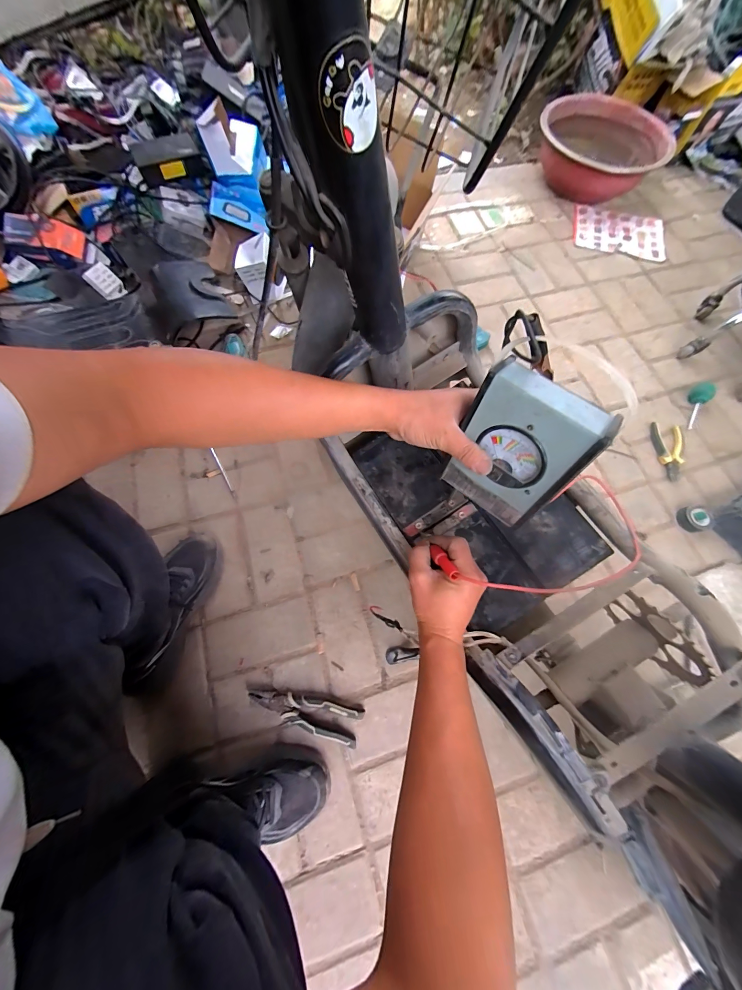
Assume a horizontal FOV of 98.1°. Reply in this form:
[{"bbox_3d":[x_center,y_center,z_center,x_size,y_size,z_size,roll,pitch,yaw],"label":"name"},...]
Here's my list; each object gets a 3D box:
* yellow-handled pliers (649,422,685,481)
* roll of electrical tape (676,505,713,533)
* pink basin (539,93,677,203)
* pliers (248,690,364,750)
[{"bbox_3d":[0.696,-0.104,0.745,0.069,0.013,0.142,9,71,3],"label":"yellow-handled pliers"},{"bbox_3d":[0.693,0.051,0.687,0.057,0.025,0.055,-9,71,-3],"label":"roll of electrical tape"},{"bbox_3d":[0.776,-1.187,1.092,0.388,0.148,0.388,0,71,0],"label":"pink basin"},{"bbox_3d":[-0.114,0.373,0.547,0.193,0.022,0.054,11,71,4],"label":"pliers"}]

